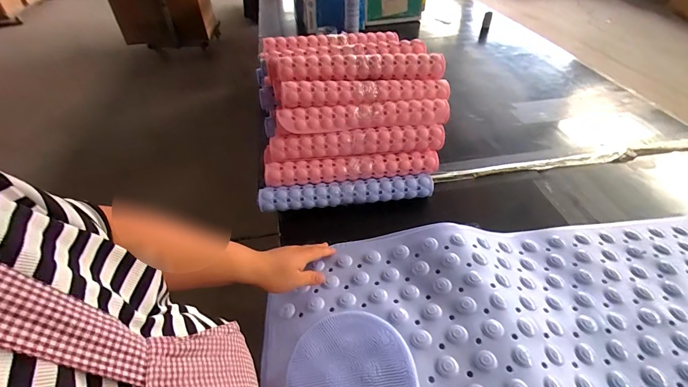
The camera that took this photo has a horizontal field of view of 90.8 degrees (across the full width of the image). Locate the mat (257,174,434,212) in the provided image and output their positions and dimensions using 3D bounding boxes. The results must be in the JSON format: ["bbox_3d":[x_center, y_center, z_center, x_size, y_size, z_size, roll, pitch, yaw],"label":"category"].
[{"bbox_3d":[0.006,-0.002,0.732,0.371,0.038,0.041,-5,44,-5],"label":"mat"}]

